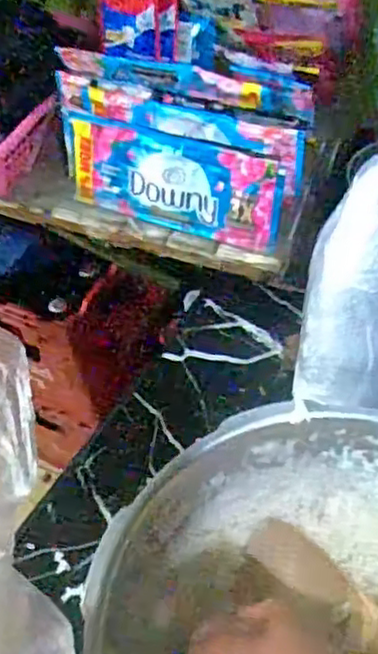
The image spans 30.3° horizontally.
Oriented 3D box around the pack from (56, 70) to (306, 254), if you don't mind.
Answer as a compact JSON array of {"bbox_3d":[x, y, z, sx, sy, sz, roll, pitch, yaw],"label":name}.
[{"bbox_3d":[-0.025,-0.167,0.717,0.271,0.127,0.032,20,29,20],"label":"pack"}]

